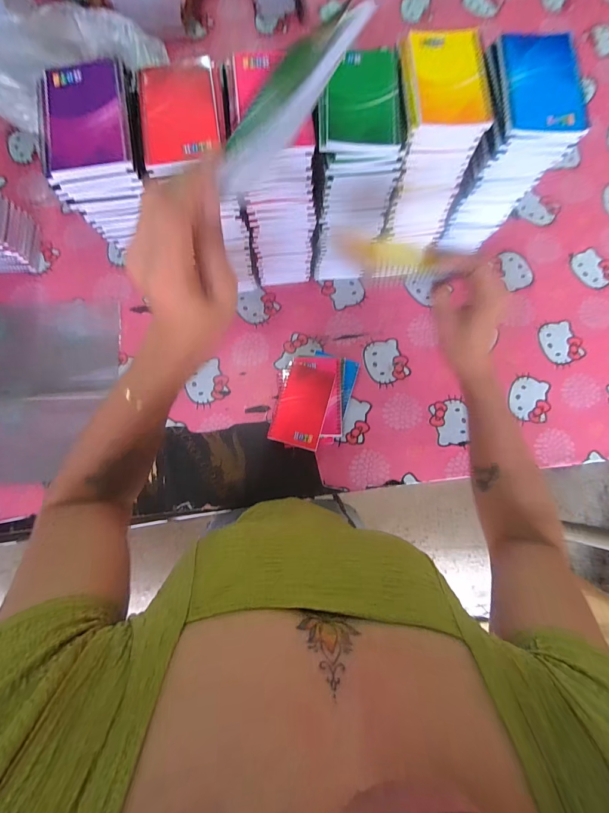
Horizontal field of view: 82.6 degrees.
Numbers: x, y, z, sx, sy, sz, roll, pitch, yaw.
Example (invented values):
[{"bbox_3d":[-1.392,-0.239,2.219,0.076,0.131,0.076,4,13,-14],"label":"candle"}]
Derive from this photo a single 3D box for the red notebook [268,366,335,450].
[{"bbox_3d":[-0.003,-0.002,0.566,0.079,0.006,0.134,14,76,2],"label":"red notebook"}]

